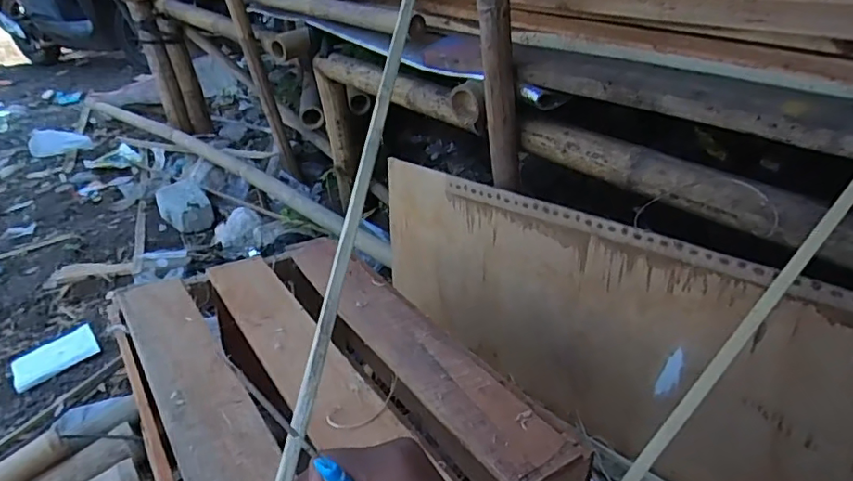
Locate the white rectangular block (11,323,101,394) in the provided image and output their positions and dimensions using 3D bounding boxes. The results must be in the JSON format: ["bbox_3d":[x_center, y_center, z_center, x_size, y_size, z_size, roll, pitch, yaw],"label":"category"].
[{"bbox_3d":[-0.889,0.276,1.308,0.181,0.021,0.127,-27,39,-27],"label":"white rectangular block"}]

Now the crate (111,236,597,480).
[{"bbox_3d":[-0.137,0.265,0.735,0.376,0.353,0.580,-24,38,-25],"label":"crate"}]

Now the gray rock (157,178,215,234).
[{"bbox_3d":[-0.772,-0.111,1.742,0.142,0.132,0.139,-26,39,-27],"label":"gray rock"}]

